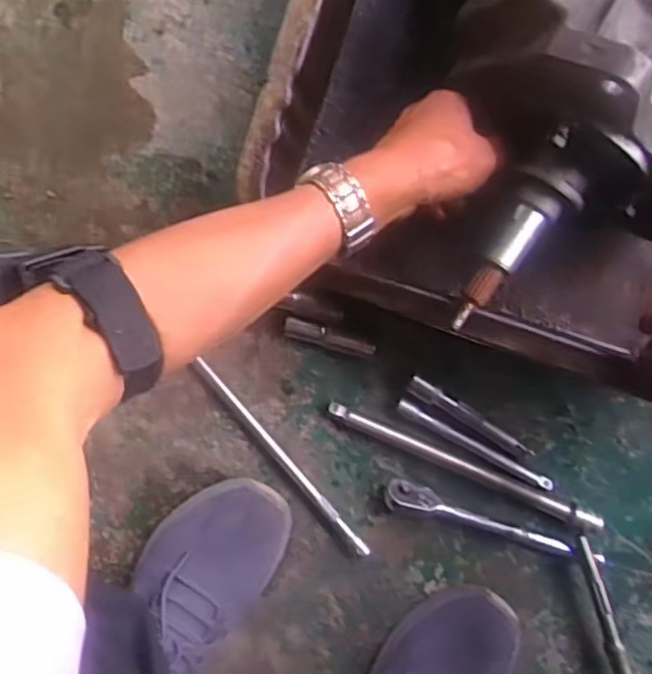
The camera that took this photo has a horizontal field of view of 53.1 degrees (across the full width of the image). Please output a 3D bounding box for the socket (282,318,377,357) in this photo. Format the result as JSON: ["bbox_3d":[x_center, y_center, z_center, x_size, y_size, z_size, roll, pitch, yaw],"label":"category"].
[{"bbox_3d":[0.003,0.001,0.561,0.079,0.016,0.017,15,95,0],"label":"socket"}]

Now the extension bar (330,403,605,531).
[{"bbox_3d":[0.120,0.113,0.566,0.248,0.020,0.015,23,95,-1],"label":"extension bar"}]

